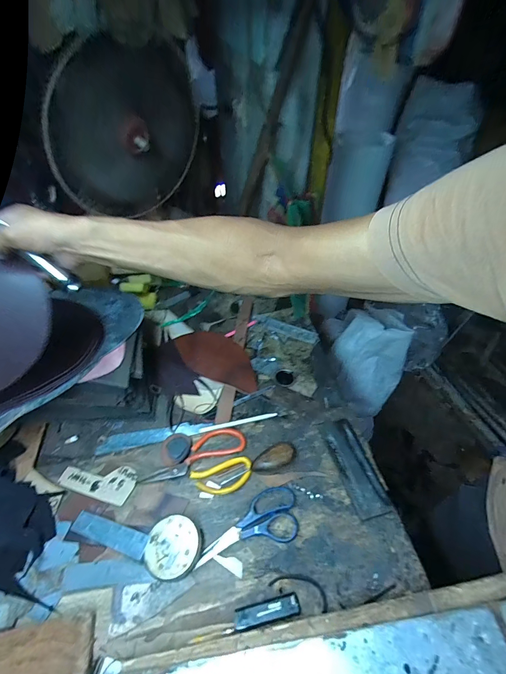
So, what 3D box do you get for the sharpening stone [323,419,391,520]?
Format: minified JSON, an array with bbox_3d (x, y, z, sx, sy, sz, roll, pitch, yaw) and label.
[{"bbox_3d":[0.162,0.202,0.498,0.051,0.014,0.148,-15,50,-6],"label":"sharpening stone"}]

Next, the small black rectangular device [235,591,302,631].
[{"bbox_3d":[0.018,0.347,0.396,0.081,0.005,0.027,-15,34,-4],"label":"small black rectangular device"}]

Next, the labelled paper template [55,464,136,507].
[{"bbox_3d":[-0.255,0.234,0.520,0.126,0.006,0.055,10,52,15],"label":"labelled paper template"}]

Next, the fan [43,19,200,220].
[{"bbox_3d":[-0.279,-0.447,0.697,0.172,0.313,0.317,31,56,26],"label":"fan"}]

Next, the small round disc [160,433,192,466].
[{"bbox_3d":[-0.133,0.191,0.536,0.052,0.010,0.056,-3,50,4],"label":"small round disc"}]

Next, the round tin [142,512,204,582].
[{"bbox_3d":[-0.113,0.296,0.442,0.073,0.027,0.073,-3,50,4],"label":"round tin"}]

